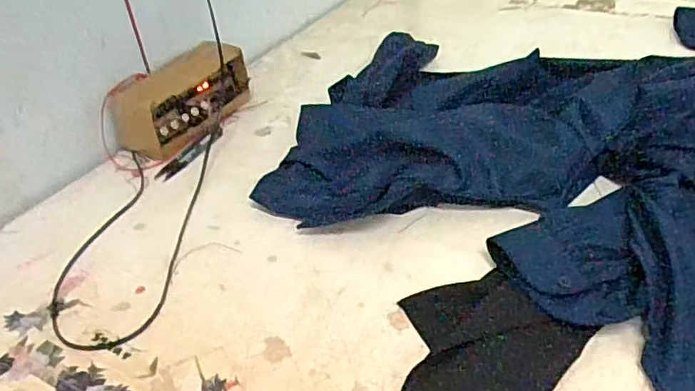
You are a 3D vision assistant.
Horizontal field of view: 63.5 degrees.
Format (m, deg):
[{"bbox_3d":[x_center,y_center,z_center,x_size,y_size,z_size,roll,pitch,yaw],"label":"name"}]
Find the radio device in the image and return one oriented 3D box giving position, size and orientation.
[{"bbox_3d":[-0.212,-0.129,0.736,0.085,0.077,0.184,13,42,23],"label":"radio device"}]

